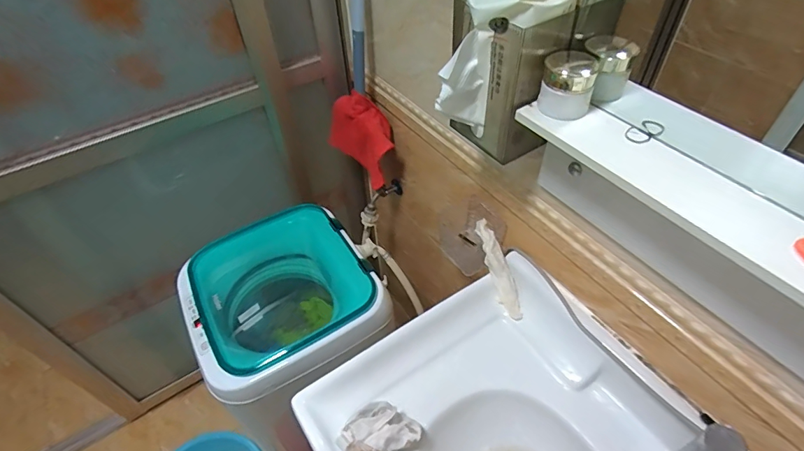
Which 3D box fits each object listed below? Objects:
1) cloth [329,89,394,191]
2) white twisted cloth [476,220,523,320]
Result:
[{"bbox_3d":[-0.089,-0.226,1.089,0.098,0.173,0.214,-27,51,-19],"label":"cloth"},{"bbox_3d":[0.178,0.083,0.809,0.031,0.033,0.189,-18,86,-12],"label":"white twisted cloth"}]

